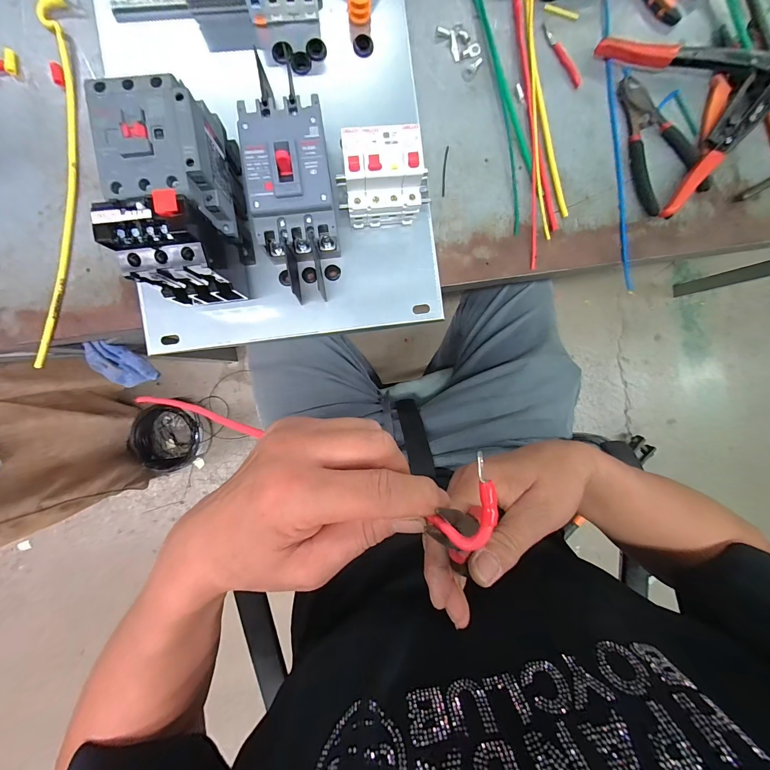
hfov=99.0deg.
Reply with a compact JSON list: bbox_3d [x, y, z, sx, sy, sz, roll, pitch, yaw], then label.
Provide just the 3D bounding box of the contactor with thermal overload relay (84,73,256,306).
[{"bbox_3d":[-0.177,-0.159,0.299,0.079,0.137,0.154,-7,92,-2],"label":"contactor with thermal overload relay"}]

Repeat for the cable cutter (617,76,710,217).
[{"bbox_3d":[0.324,-0.289,0.388,0.083,0.012,0.156,-21,93,-2],"label":"cable cutter"}]

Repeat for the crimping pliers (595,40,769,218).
[{"bbox_3d":[0.396,-0.337,0.379,0.240,0.031,0.205,-22,93,-2],"label":"crimping pliers"}]

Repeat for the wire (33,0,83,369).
[{"bbox_3d":[-0.357,-0.215,0.355,0.038,0.007,0.392,4,92,-3],"label":"wire"}]

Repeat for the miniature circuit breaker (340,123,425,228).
[{"bbox_3d":[-0.005,-0.208,0.336,0.076,0.082,0.072,-7,92,-2],"label":"miniature circuit breaker"}]

